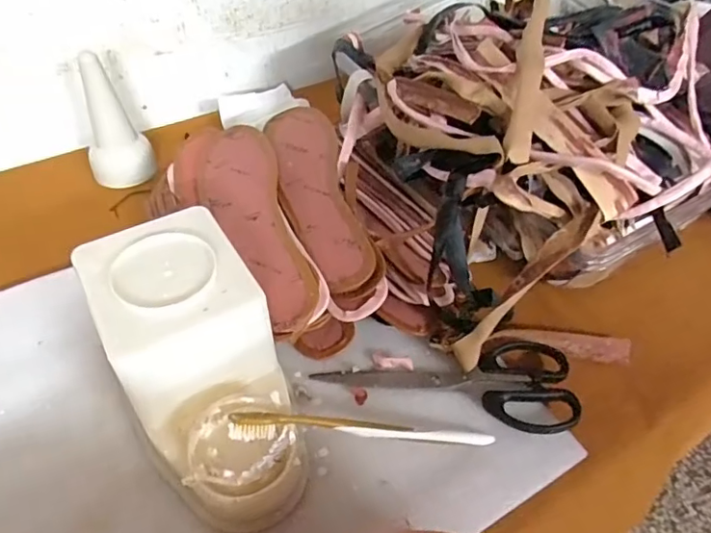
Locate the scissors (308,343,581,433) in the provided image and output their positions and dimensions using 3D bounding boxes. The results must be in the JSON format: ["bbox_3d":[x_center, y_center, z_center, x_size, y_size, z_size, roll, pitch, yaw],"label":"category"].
[{"bbox_3d":[0.071,0.085,0.423,0.193,0.011,0.073,5,48,2],"label":"scissors"}]

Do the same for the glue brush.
[{"bbox_3d":[0.008,0.114,0.369,0.185,0.014,0.016,9,46,-16],"label":"glue brush"}]

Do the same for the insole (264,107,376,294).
[{"bbox_3d":[-0.035,-0.073,0.490,0.060,0.007,0.232,-22,52,3],"label":"insole"}]

